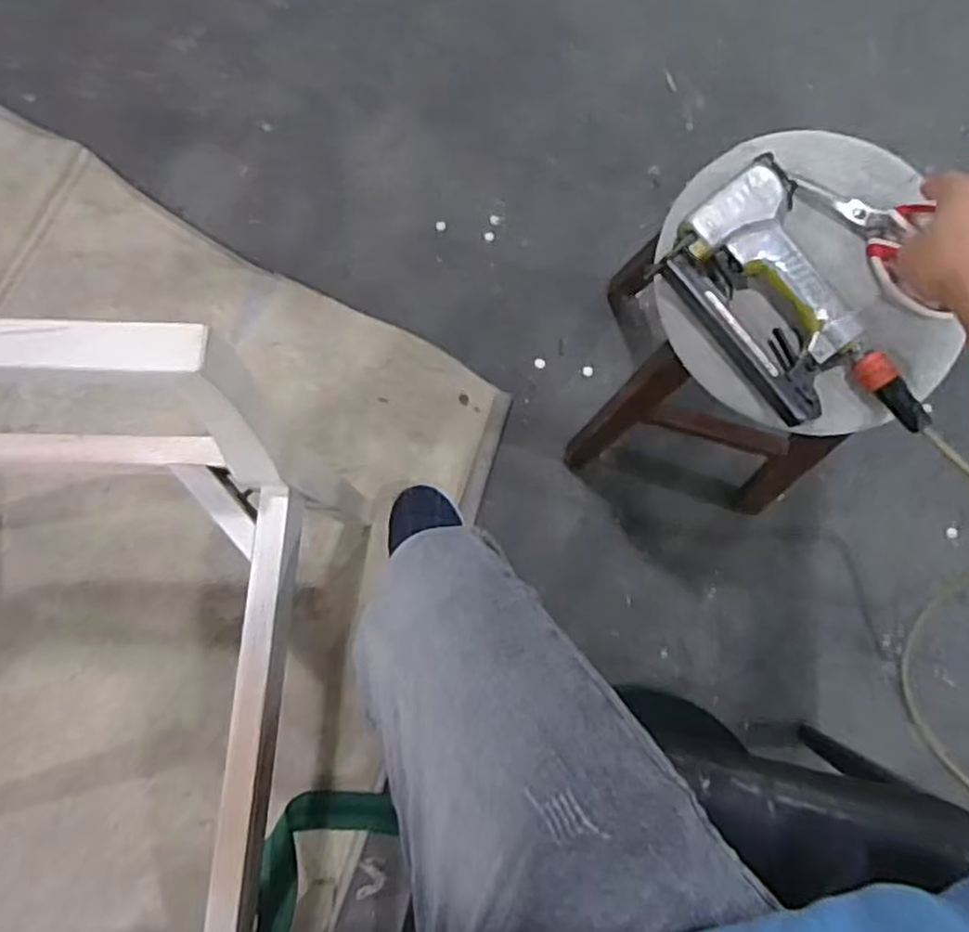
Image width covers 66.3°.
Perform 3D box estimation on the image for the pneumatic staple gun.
[{"bbox_3d":[0.251,-0.120,0.611,0.116,0.040,0.244,-31,84,-6],"label":"pneumatic staple gun"}]

